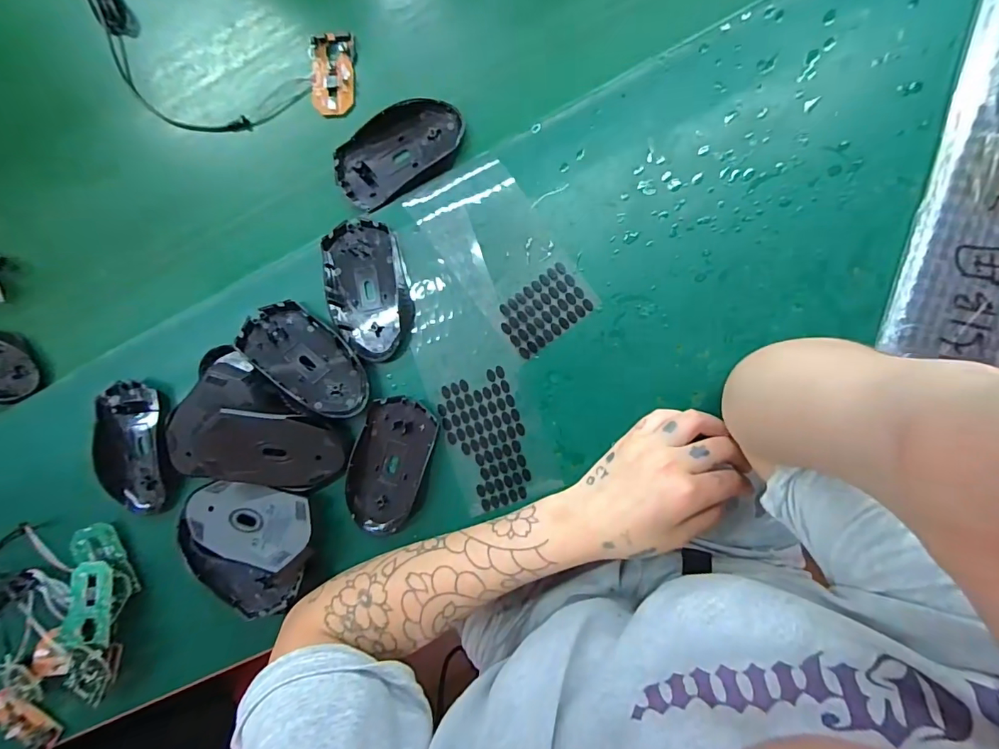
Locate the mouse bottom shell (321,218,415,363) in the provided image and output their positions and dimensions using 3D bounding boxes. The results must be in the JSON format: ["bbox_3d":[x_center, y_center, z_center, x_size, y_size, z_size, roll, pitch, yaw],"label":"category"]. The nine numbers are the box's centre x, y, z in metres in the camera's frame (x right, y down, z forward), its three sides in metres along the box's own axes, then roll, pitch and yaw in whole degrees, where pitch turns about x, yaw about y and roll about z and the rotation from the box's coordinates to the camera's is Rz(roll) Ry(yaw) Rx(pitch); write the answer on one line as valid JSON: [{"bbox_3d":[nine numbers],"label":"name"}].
[{"bbox_3d":[-0.108,-0.070,0.383,0.069,0.014,0.113,-10,89,6],"label":"mouse bottom shell"}]

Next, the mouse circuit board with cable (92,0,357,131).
[{"bbox_3d":[-0.291,-0.296,0.410,0.344,0.018,0.128,26,93,5],"label":"mouse circuit board with cable"}]

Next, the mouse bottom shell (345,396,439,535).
[{"bbox_3d":[-0.093,0.075,0.381,0.059,0.019,0.110,19,92,6],"label":"mouse bottom shell"}]

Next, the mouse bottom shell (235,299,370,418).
[{"bbox_3d":[-0.155,-0.012,0.375,0.113,0.015,0.057,40,70,5],"label":"mouse bottom shell"}]

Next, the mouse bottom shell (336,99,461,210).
[{"bbox_3d":[-0.084,-0.187,0.388,0.110,0.013,0.069,-31,87,5],"label":"mouse bottom shell"}]

